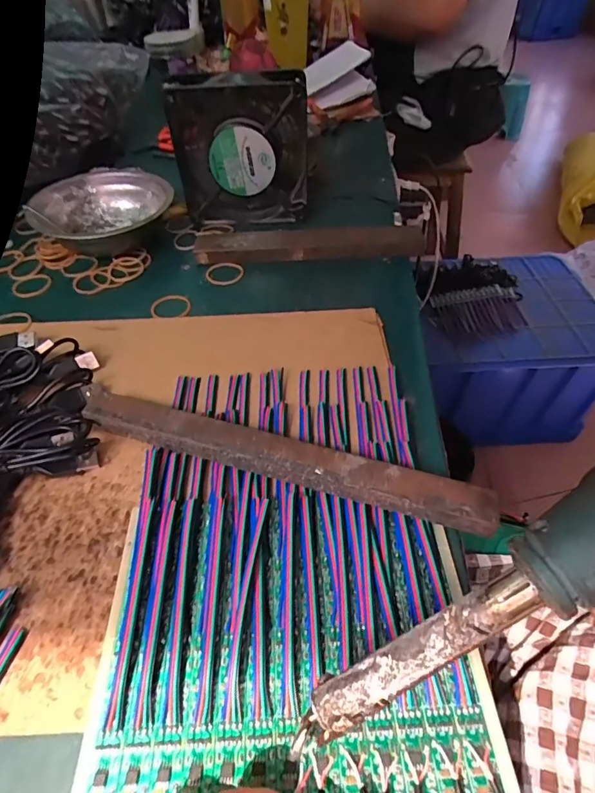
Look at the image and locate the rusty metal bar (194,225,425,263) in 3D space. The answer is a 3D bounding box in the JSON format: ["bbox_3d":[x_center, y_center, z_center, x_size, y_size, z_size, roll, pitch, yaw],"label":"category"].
[{"bbox_3d":[0.010,-0.139,0.394,0.202,0.021,0.031,-1,50,1],"label":"rusty metal bar"}]

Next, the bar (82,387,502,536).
[{"bbox_3d":[-0.015,0.035,0.245,0.234,0.020,0.025,13,52,13],"label":"bar"}]

